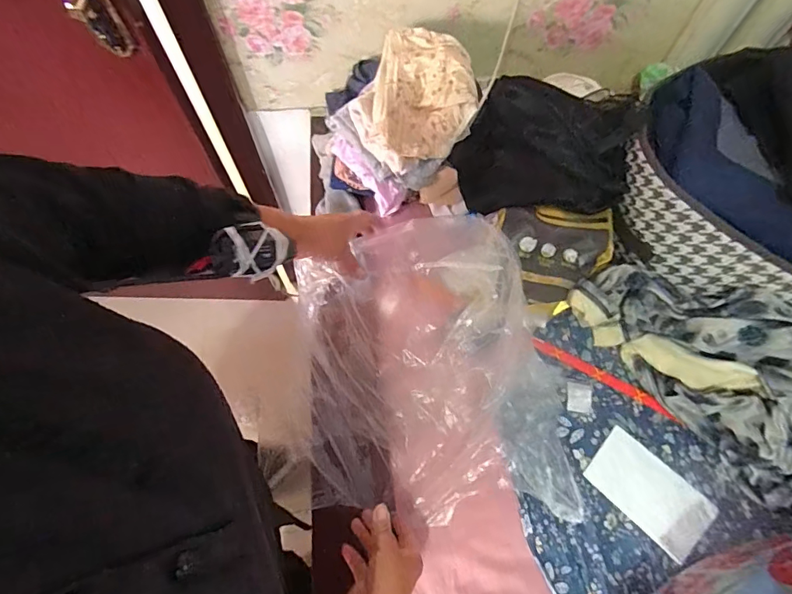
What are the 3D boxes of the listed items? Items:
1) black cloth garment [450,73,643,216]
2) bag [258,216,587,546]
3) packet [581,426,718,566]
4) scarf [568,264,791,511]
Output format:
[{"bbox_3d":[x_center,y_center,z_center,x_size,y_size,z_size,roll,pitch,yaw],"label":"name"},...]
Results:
[{"bbox_3d":[0.190,-0.185,0.600,0.219,0.078,0.194,23,69,8],"label":"black cloth garment"},{"bbox_3d":[0.036,0.086,0.556,0.315,0.161,0.357,-9,68,-5],"label":"bag"},{"bbox_3d":[0.314,0.241,0.562,0.149,0.008,0.082,41,72,14],"label":"packet"},{"bbox_3d":[0.405,0.079,0.558,0.362,0.153,0.153,42,73,15],"label":"scarf"}]

